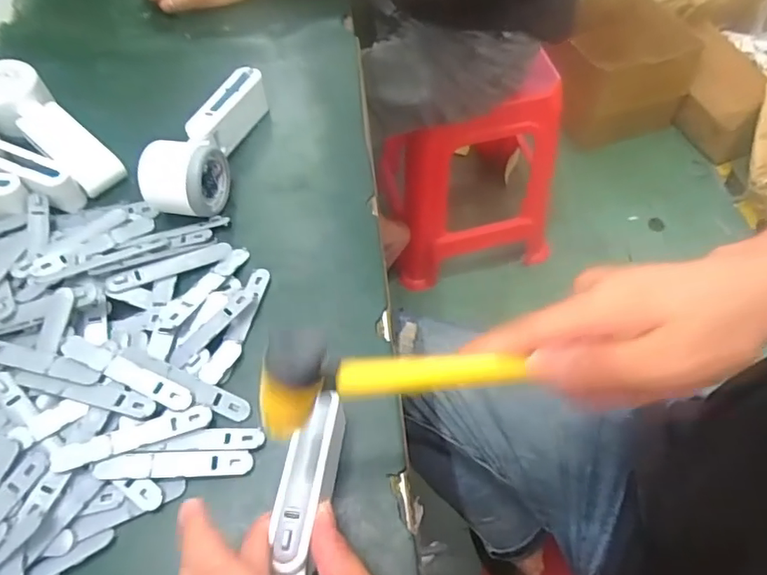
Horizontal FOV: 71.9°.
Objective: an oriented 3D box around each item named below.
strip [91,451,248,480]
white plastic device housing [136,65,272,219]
[{"bbox_3d":[-0.131,0.111,0.333,0.093,0.004,0.015,1,67,-8],"label":"strip"},{"bbox_3d":[-0.157,-0.136,0.469,0.057,0.054,0.158,6,58,7],"label":"white plastic device housing"}]

